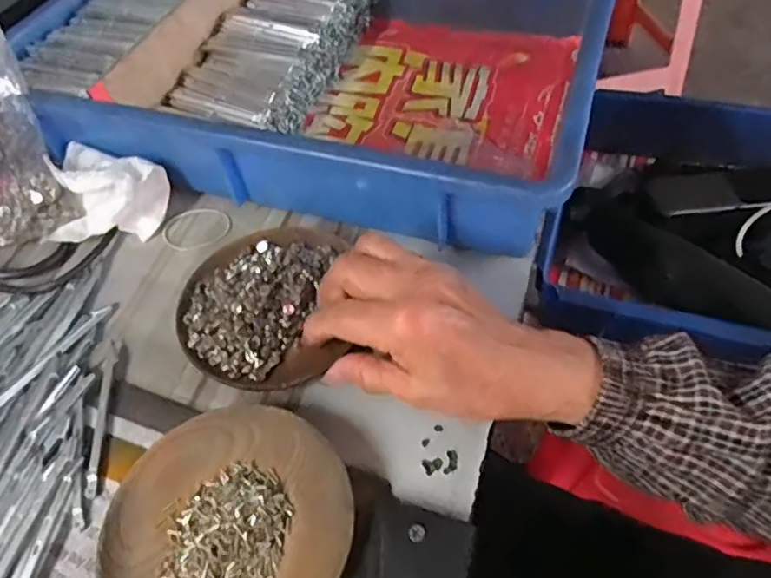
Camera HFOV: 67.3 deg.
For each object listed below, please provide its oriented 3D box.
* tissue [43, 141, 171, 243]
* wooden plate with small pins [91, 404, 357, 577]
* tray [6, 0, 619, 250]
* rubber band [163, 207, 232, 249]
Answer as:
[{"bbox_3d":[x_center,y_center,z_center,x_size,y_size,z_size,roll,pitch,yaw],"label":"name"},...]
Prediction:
[{"bbox_3d":[-0.201,-0.066,0.404,0.087,0.045,0.064,15,56,15],"label":"tissue"},{"bbox_3d":[-0.075,0.110,0.275,0.117,0.016,0.111,-2,54,3],"label":"wooden plate with small pins"},{"bbox_3d":[-0.056,-0.189,0.459,0.412,0.084,0.296,14,56,14],"label":"tray"},{"bbox_3d":[-0.135,-0.045,0.416,0.047,0.004,0.040,-21,55,-11],"label":"rubber band"}]

